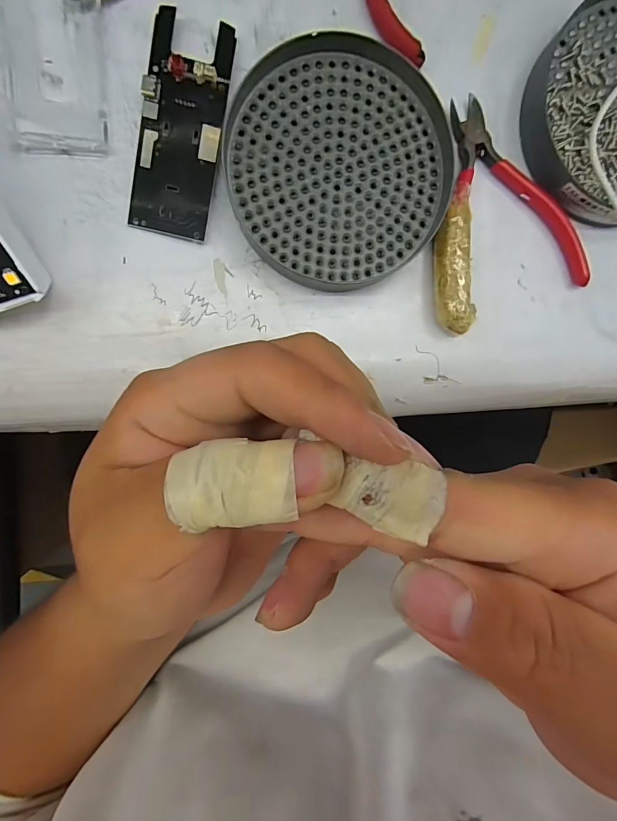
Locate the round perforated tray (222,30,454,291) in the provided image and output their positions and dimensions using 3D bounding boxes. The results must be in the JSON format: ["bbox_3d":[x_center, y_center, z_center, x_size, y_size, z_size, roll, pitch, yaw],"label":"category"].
[{"bbox_3d":[0.016,-0.126,0.198,0.111,0.014,0.117,-1,97,-6],"label":"round perforated tray"}]

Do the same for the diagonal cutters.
[{"bbox_3d":[0.097,-0.107,0.205,0.092,0.016,0.111,-25,99,-3],"label":"diagonal cutters"}]

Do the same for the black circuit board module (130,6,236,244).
[{"bbox_3d":[-0.063,-0.140,0.190,0.039,0.008,0.099,10,95,-7],"label":"black circuit board module"}]

